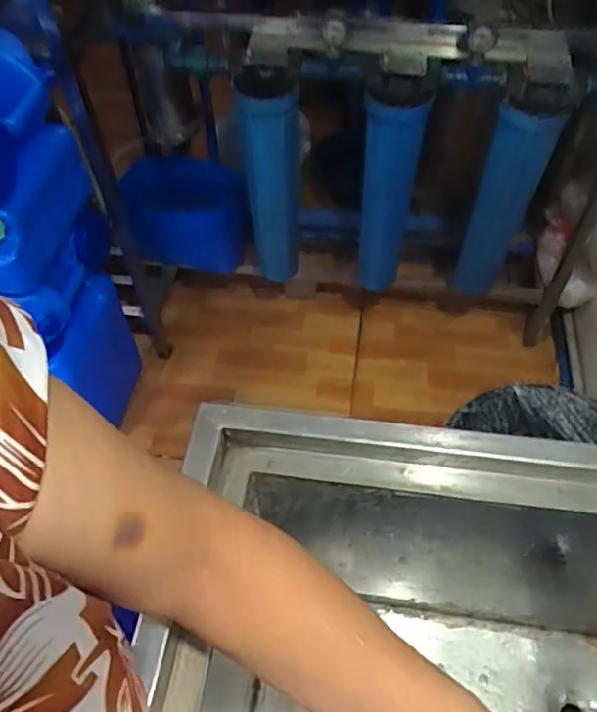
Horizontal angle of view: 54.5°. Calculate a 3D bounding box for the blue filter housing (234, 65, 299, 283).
[{"bbox_3d":[-0.057,-0.372,1.328,0.120,0.688,0.123,-6,73,-3],"label":"blue filter housing"}]

